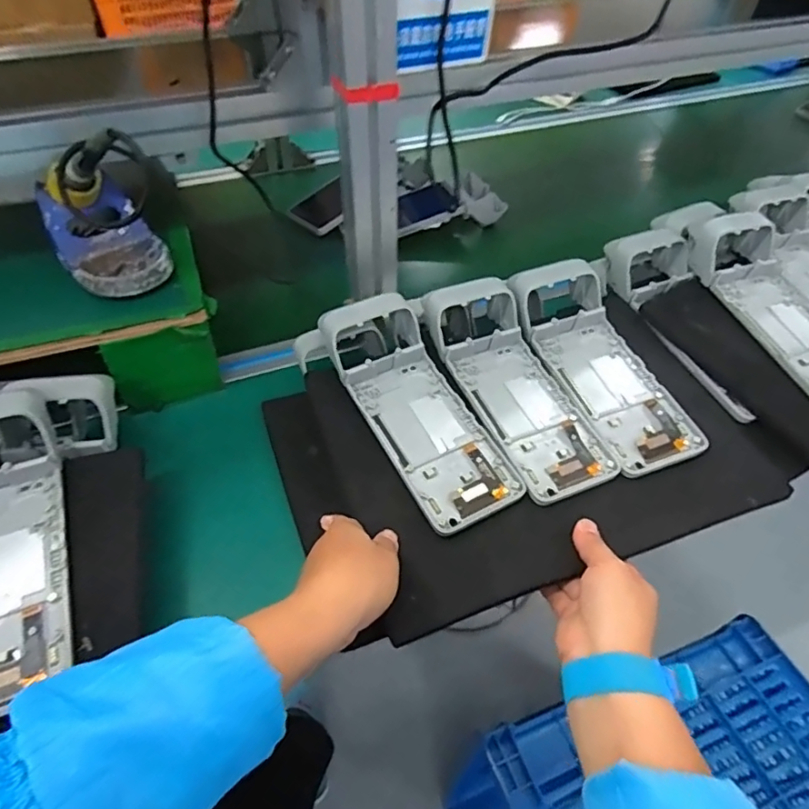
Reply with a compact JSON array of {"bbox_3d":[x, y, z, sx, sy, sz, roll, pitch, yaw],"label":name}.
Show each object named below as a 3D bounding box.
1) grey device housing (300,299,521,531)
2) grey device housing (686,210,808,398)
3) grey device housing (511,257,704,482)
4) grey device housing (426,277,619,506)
[{"bbox_3d":[0.005,-0.011,0.462,0.092,0.066,0.227,-24,54,-26],"label":"grey device housing"},{"bbox_3d":[0.369,-0.095,0.546,0.092,0.055,0.226,-13,63,-17],"label":"grey device housing"},{"bbox_3d":[0.176,-0.043,0.499,0.089,0.068,0.218,-14,50,-18],"label":"grey device housing"},{"bbox_3d":[0.092,-0.027,0.484,0.086,0.059,0.229,-16,51,-20],"label":"grey device housing"}]

